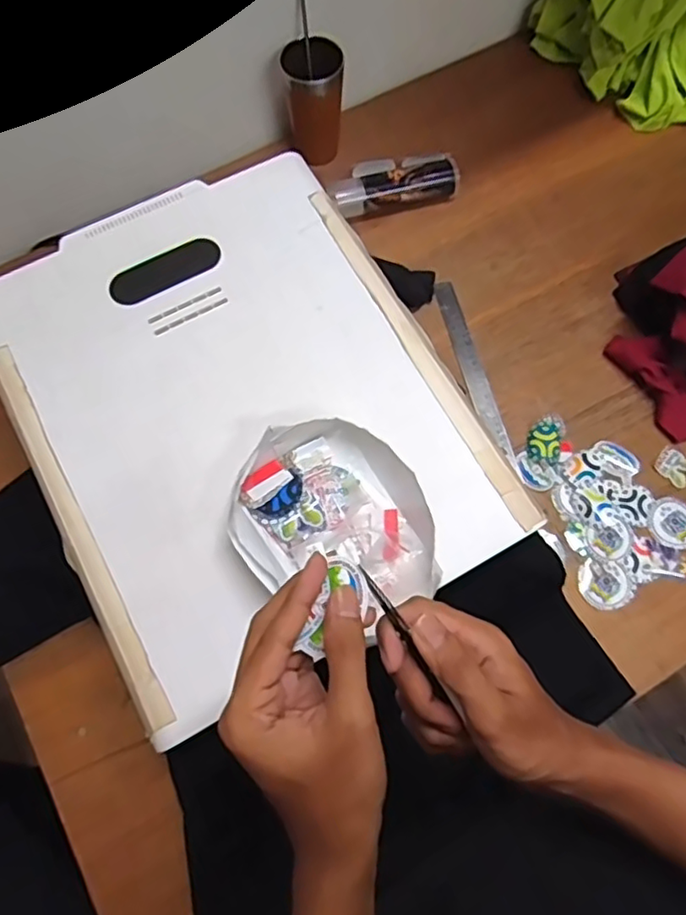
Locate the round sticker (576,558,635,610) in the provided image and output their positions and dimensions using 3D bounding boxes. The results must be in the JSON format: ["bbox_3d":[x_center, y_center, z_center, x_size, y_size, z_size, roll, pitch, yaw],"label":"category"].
[{"bbox_3d":[0.303,0.146,0.708,0.057,0.004,0.058,1,71,-2],"label":"round sticker"}]

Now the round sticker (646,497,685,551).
[{"bbox_3d":[0.396,0.079,0.731,0.058,0.005,0.064,-27,74,-11],"label":"round sticker"}]

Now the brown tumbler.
[{"bbox_3d":[-0.042,-0.487,0.852,0.081,0.146,0.068,2,70,-1],"label":"brown tumbler"}]

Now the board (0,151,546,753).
[{"bbox_3d":[-0.108,-0.058,0.606,0.398,0.026,0.500,-28,74,-11],"label":"board"}]

